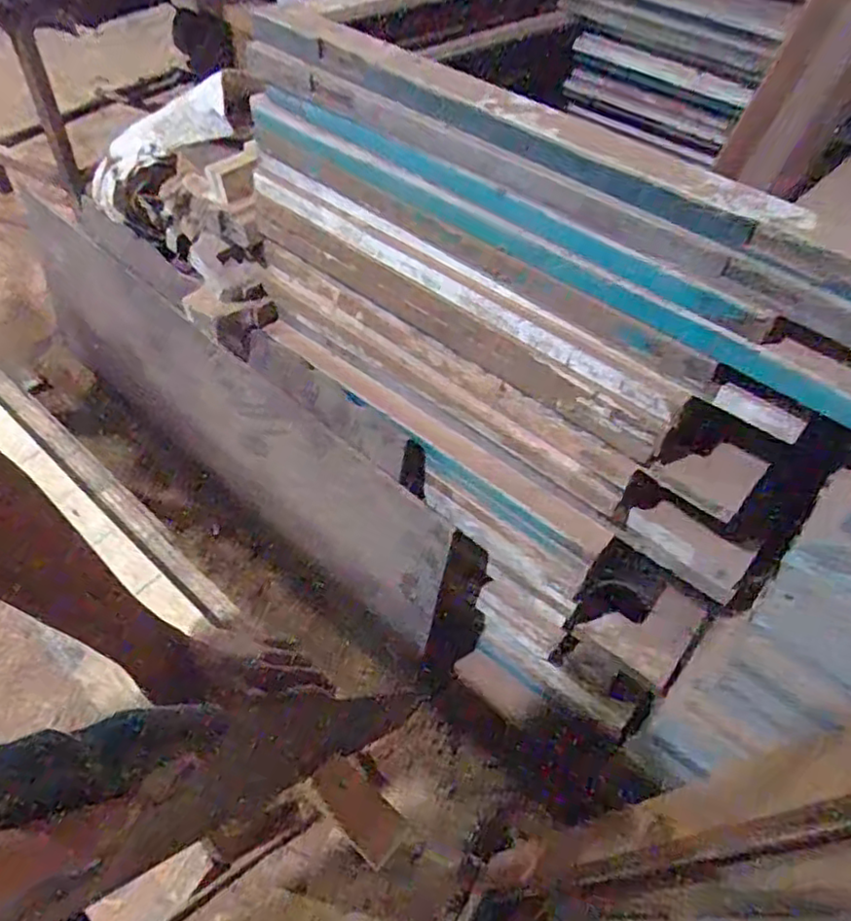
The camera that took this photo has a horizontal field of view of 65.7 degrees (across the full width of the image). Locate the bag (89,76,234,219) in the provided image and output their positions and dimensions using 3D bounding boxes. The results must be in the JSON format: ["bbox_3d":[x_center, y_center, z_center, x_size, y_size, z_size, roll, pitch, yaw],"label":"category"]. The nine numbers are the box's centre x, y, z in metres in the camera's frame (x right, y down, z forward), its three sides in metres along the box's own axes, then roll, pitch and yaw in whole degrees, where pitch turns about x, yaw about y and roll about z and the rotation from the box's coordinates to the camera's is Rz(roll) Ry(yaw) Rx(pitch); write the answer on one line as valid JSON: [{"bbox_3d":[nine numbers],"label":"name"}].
[{"bbox_3d":[-0.557,-0.628,1.343,0.492,0.129,0.099,-10,36,35],"label":"bag"}]

